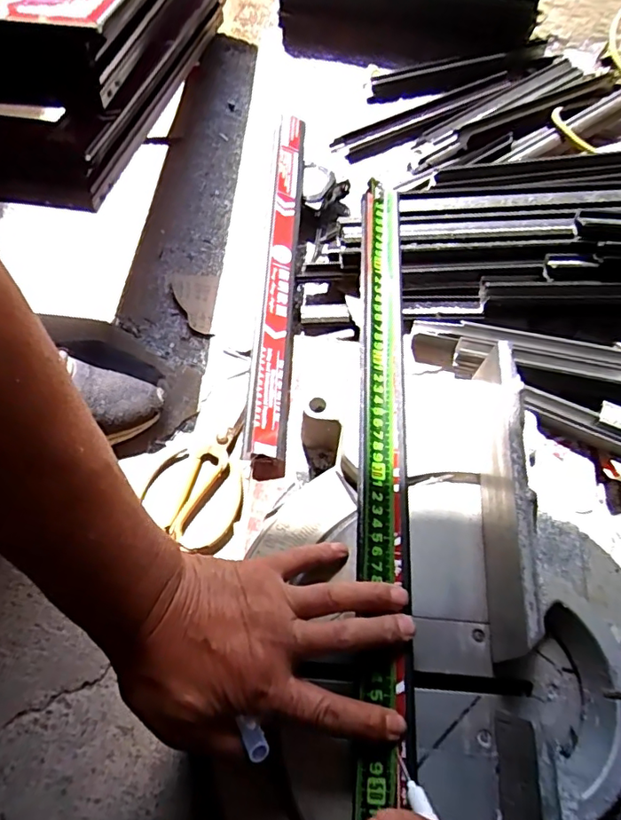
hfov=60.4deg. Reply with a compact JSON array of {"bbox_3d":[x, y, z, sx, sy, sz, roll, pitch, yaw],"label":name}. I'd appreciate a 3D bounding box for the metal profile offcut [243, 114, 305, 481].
[{"bbox_3d":[-0.034,-0.153,0.597,0.033,0.054,0.472,2,63,0],"label":"metal profile offcut"}]

